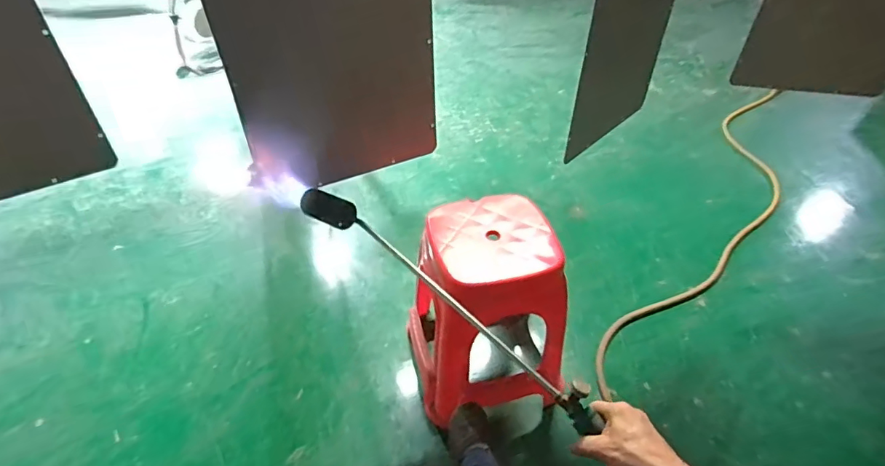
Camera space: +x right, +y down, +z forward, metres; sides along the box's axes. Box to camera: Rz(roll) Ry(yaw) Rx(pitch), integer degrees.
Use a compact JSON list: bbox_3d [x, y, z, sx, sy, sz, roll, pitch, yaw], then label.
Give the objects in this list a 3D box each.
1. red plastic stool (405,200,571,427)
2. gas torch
[{"bbox_3d":[0.105,0.198,1.176,0.351,0.464,0.353,-11,44,-12],"label":"red plastic stool"},{"bbox_3d":[-0.042,0.061,0.722,0.633,0.048,0.045,35,55,30],"label":"gas torch"}]

